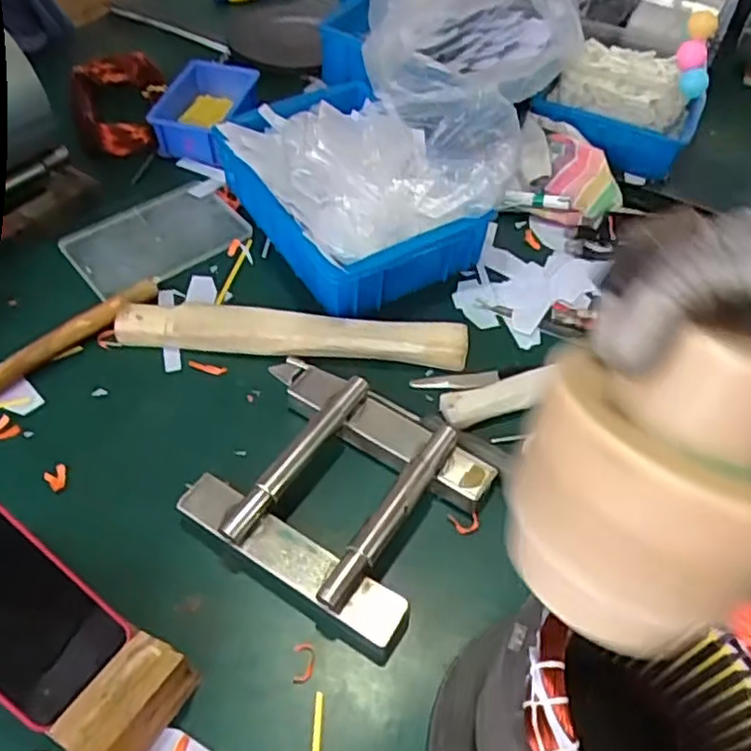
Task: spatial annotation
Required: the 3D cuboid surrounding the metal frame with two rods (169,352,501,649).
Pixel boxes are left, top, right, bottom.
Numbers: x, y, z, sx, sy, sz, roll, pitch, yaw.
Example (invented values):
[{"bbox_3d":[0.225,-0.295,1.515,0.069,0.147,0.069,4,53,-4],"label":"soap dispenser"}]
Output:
[{"bbox_3d":[-0.032,0.083,0.566,0.212,0.043,0.186,28,56,18],"label":"metal frame with two rods"}]

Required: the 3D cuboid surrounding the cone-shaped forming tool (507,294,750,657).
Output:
[{"bbox_3d":[0.111,0.036,0.265,0.104,0.130,0.081,31,34,20],"label":"cone-shaped forming tool"}]

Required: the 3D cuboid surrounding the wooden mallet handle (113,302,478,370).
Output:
[{"bbox_3d":[-0.078,-0.043,0.659,0.328,0.035,0.038,4,52,0],"label":"wooden mallet handle"}]

